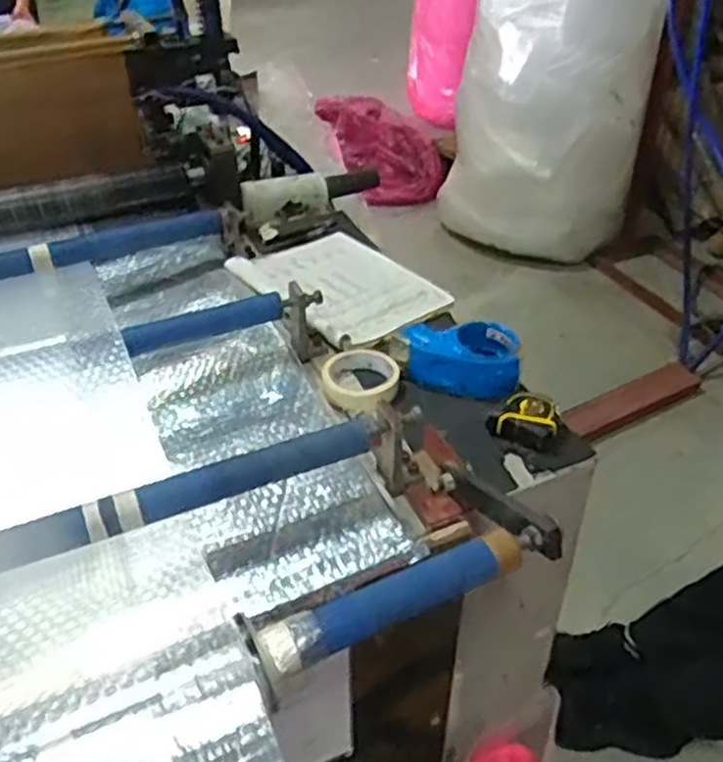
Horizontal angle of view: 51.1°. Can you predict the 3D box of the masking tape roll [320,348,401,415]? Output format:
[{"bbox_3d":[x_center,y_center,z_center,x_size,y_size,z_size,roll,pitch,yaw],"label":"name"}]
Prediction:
[{"bbox_3d":[0.002,0.001,0.928,0.094,0.037,0.099,0,38,0],"label":"masking tape roll"}]

